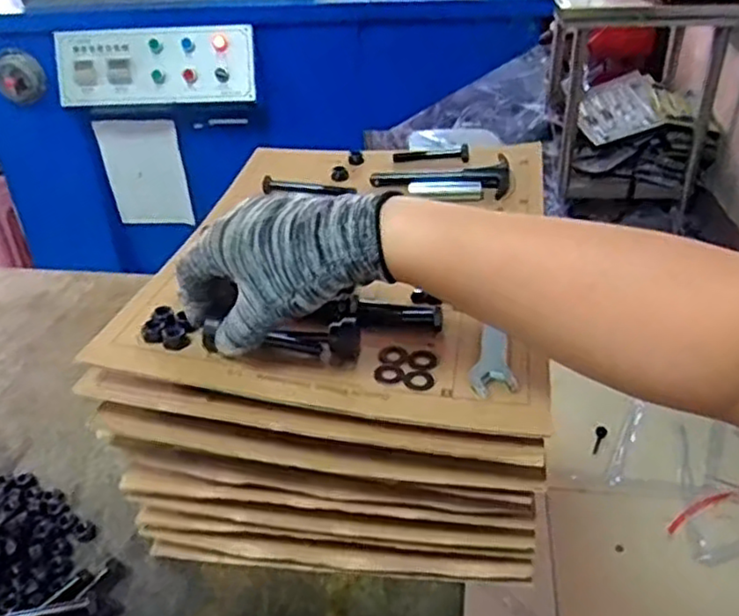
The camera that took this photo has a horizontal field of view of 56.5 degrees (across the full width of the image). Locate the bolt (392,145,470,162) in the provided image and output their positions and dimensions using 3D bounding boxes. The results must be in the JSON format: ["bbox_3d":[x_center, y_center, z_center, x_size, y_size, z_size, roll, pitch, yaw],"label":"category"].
[{"bbox_3d":[0.061,-0.155,0.689,0.076,0.018,0.018,11,35,19],"label":"bolt"}]

